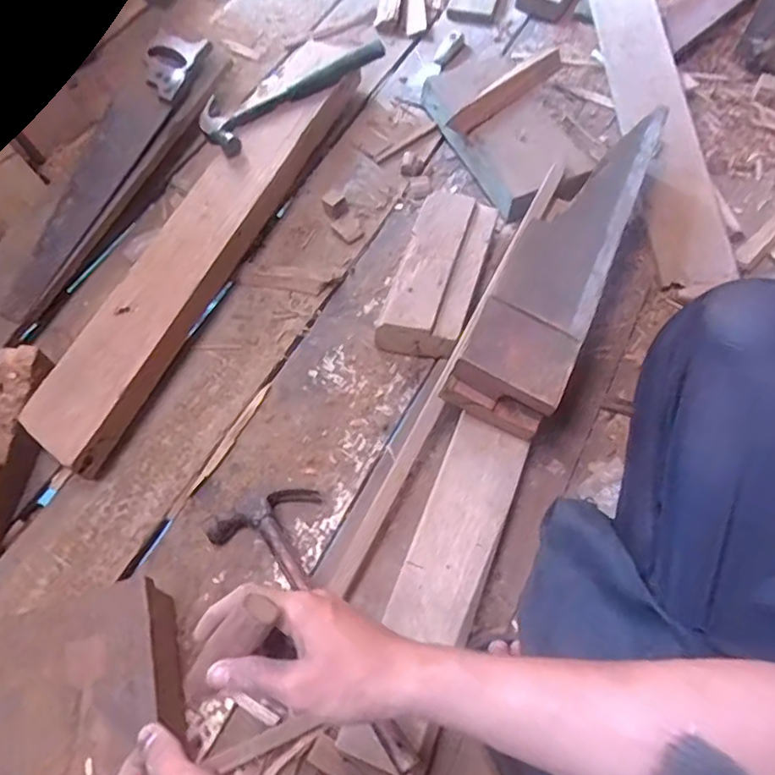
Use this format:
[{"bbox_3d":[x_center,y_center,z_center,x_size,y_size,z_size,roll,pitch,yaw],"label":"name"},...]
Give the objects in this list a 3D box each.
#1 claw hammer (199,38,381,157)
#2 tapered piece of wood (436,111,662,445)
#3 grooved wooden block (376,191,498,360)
[{"bbox_3d":[-0.158,-0.475,0.945,0.114,0.034,0.318,41,69,21],"label":"claw hammer"},{"bbox_3d":[0.229,-0.164,0.750,0.116,0.093,0.477,26,65,15],"label":"tapered piece of wood"},{"bbox_3d":[0.073,-0.159,0.828,0.101,0.071,0.251,16,63,7],"label":"grooved wooden block"}]

